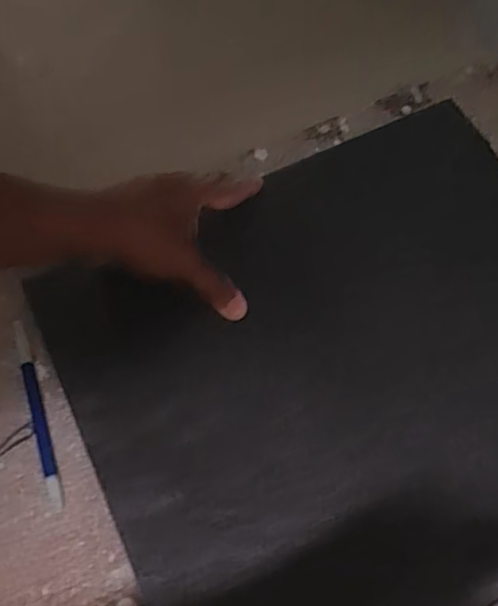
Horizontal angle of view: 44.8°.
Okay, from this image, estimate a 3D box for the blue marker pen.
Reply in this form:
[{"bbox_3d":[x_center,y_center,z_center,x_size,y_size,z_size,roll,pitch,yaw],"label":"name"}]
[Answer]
[{"bbox_3d":[-0.154,0.075,0.433,0.011,0.013,0.144,-19,66,-8],"label":"blue marker pen"}]

